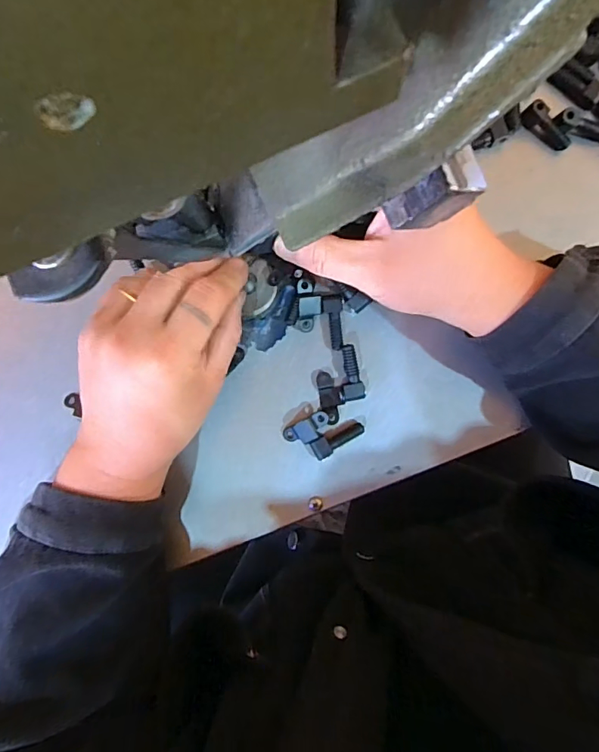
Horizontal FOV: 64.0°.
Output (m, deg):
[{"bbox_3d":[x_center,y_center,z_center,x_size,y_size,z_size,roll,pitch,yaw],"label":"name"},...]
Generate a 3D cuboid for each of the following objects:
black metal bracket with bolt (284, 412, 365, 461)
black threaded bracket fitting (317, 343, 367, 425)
[{"bbox_3d":[0.016,0.037,0.313,0.047,0.010,0.027,-29,91,4],"label":"black metal bracket with bolt"},{"bbox_3d":[0.026,0.006,0.312,0.030,0.009,0.045,-16,91,3],"label":"black threaded bracket fitting"}]

